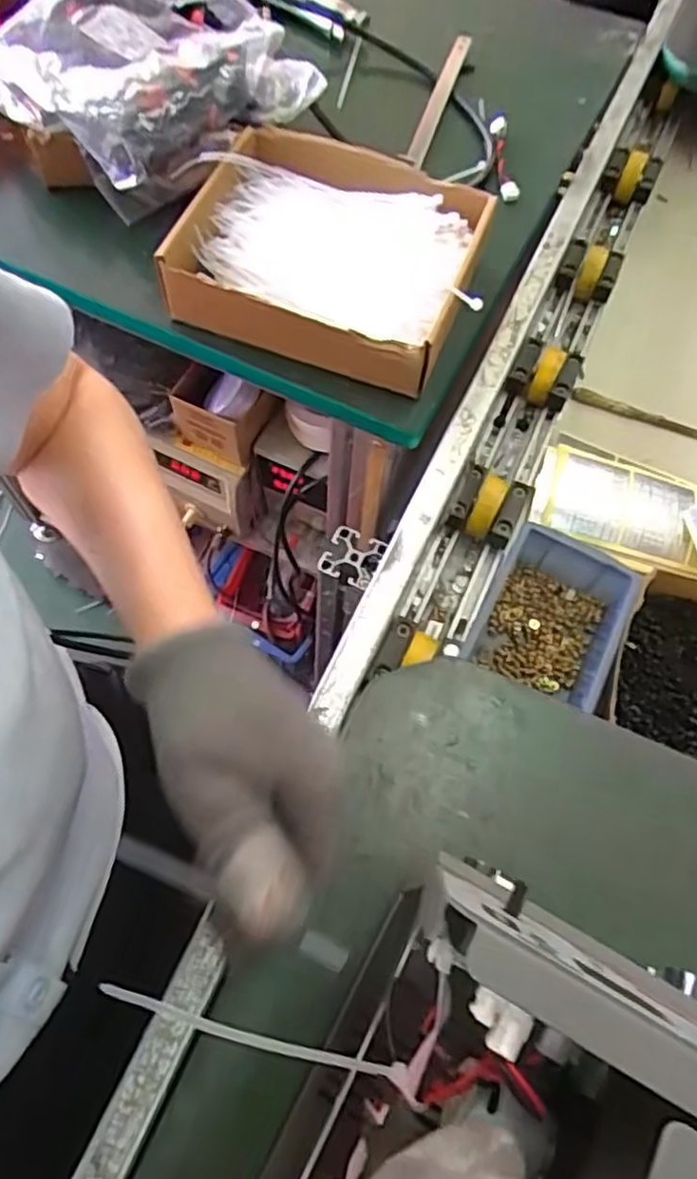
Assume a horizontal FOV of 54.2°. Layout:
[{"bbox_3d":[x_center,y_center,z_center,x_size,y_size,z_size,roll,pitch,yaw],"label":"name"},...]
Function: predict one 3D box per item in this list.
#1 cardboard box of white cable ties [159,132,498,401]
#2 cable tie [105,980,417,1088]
[{"bbox_3d":[-0.017,-0.264,0.537,0.222,0.059,0.182,19,65,6],"label":"cardboard box of white cable ties"},{"bbox_3d":[-0.030,0.152,0.231,0.111,0.005,0.006,23,64,-10],"label":"cable tie"}]

